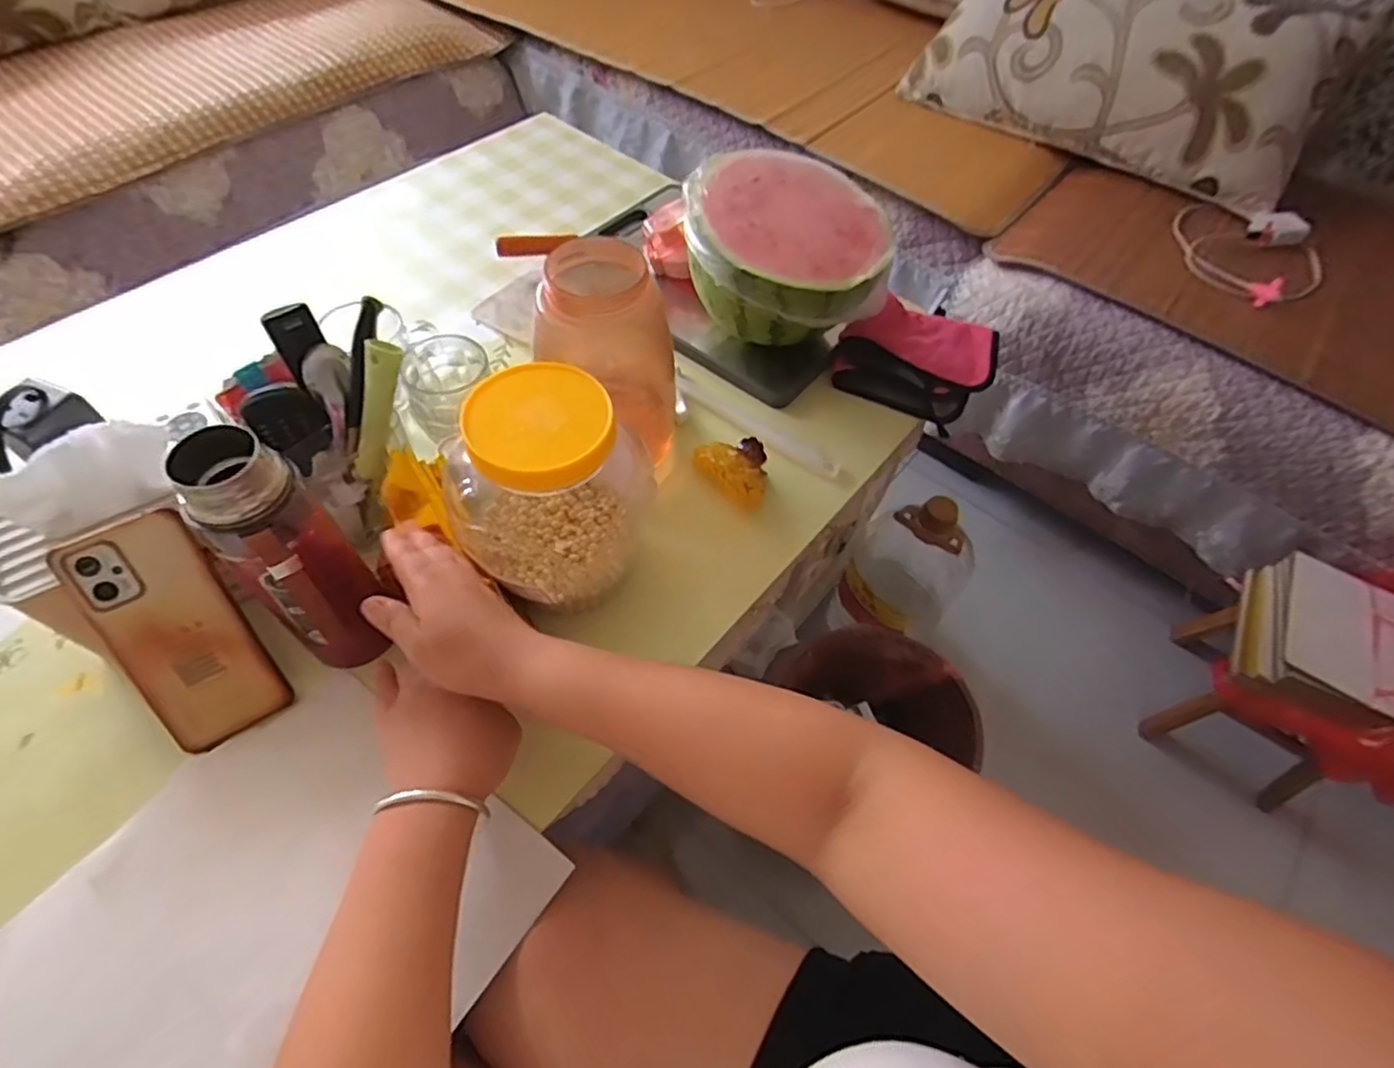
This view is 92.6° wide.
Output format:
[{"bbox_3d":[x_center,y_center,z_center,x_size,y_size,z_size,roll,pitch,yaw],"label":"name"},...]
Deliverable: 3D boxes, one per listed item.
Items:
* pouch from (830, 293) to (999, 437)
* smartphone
[{"bbox_3d":[0.242,-0.197,0.732,0.154,0.044,0.145,27,58,13],"label":"pouch"},{"bbox_3d":[-0.364,0.069,0.468,0.077,0.164,0.010,-28,16,-19],"label":"smartphone"}]

